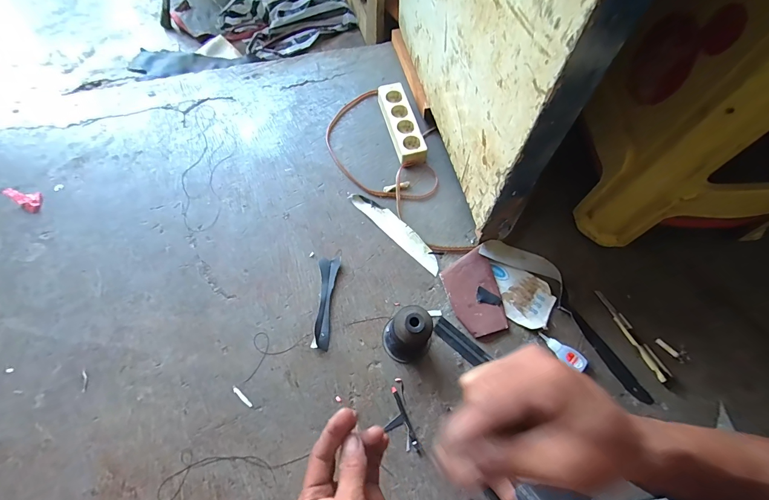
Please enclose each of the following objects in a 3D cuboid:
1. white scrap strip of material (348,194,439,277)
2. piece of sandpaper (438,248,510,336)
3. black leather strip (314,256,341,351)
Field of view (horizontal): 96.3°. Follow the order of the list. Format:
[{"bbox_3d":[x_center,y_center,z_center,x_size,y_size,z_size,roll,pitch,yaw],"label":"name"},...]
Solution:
[{"bbox_3d":[0.024,-0.041,0.678,0.224,0.014,0.039,43,72,15],"label":"white scrap strip of material"},{"bbox_3d":[0.166,0.079,0.624,0.097,0.019,0.146,-19,68,-10],"label":"piece of sandpaper"},{"bbox_3d":[-0.103,0.092,0.617,0.037,0.012,0.165,1,66,-1],"label":"black leather strip"}]

